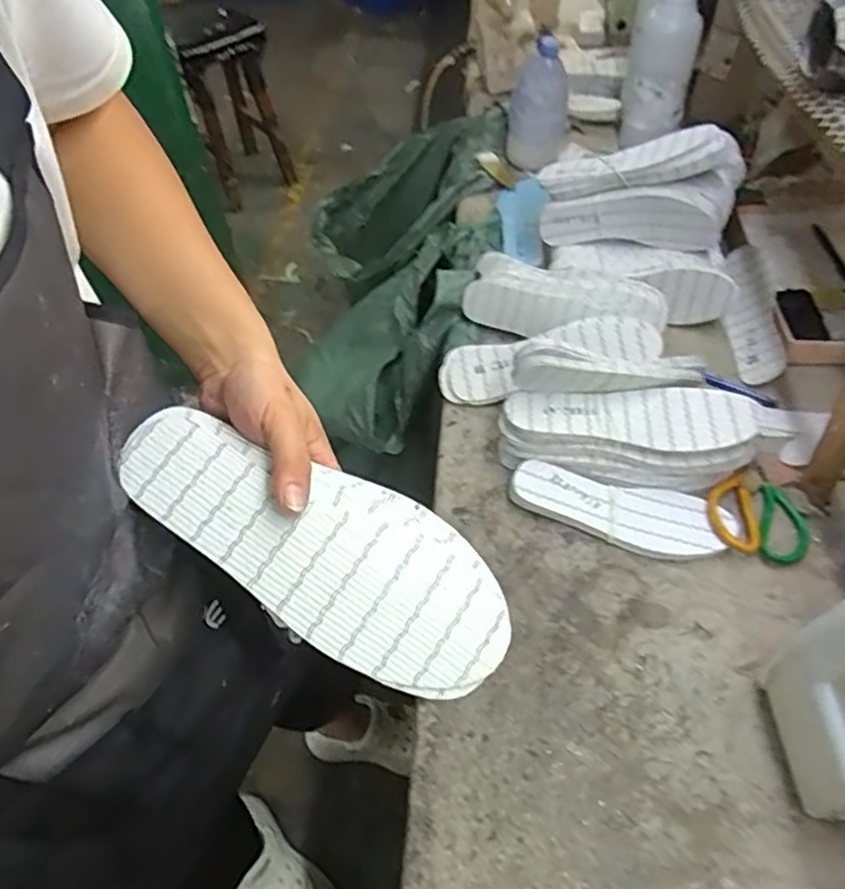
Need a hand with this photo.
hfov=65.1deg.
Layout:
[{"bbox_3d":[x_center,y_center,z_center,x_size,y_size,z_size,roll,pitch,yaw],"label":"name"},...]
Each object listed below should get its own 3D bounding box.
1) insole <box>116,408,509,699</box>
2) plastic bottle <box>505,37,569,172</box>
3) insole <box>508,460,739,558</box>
[{"bbox_3d":[-0.064,0.057,0.380,0.240,0.014,0.094,26,74,3],"label":"insole"},{"bbox_3d":[0.191,-0.568,1.096,0.094,0.168,0.107,-3,51,0],"label":"plastic bottle"},{"bbox_3d":[0.207,0.072,0.705,0.226,0.012,0.070,12,68,10],"label":"insole"}]

